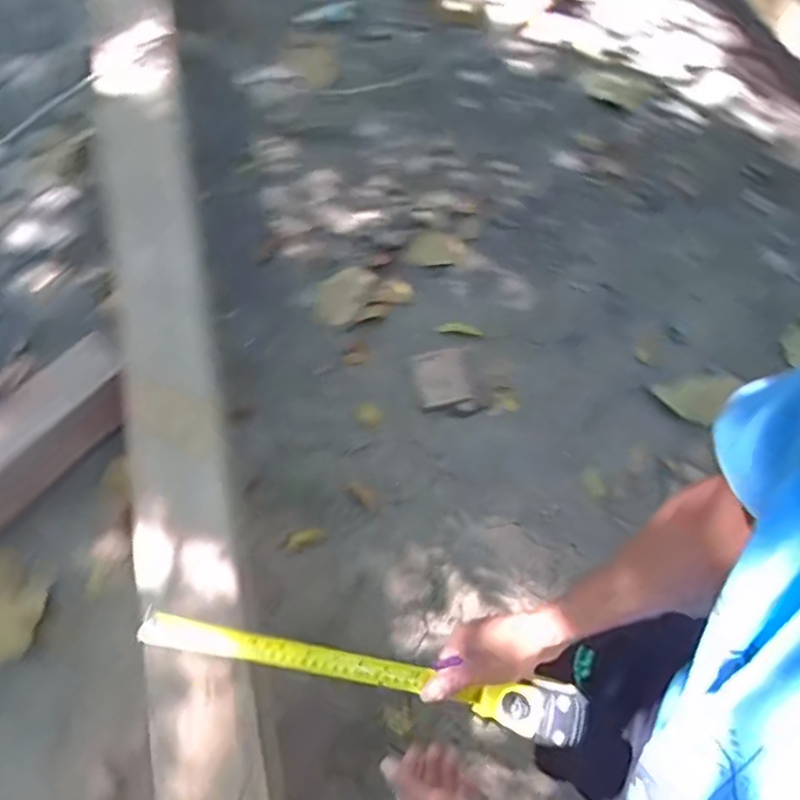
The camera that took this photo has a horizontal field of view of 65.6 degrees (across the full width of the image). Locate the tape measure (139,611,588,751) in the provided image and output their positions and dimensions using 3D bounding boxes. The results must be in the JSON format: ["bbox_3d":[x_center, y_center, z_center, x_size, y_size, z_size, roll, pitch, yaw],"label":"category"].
[{"bbox_3d":[-0.031,0.249,0.567,0.394,0.053,0.048,11,61,2],"label":"tape measure"}]

